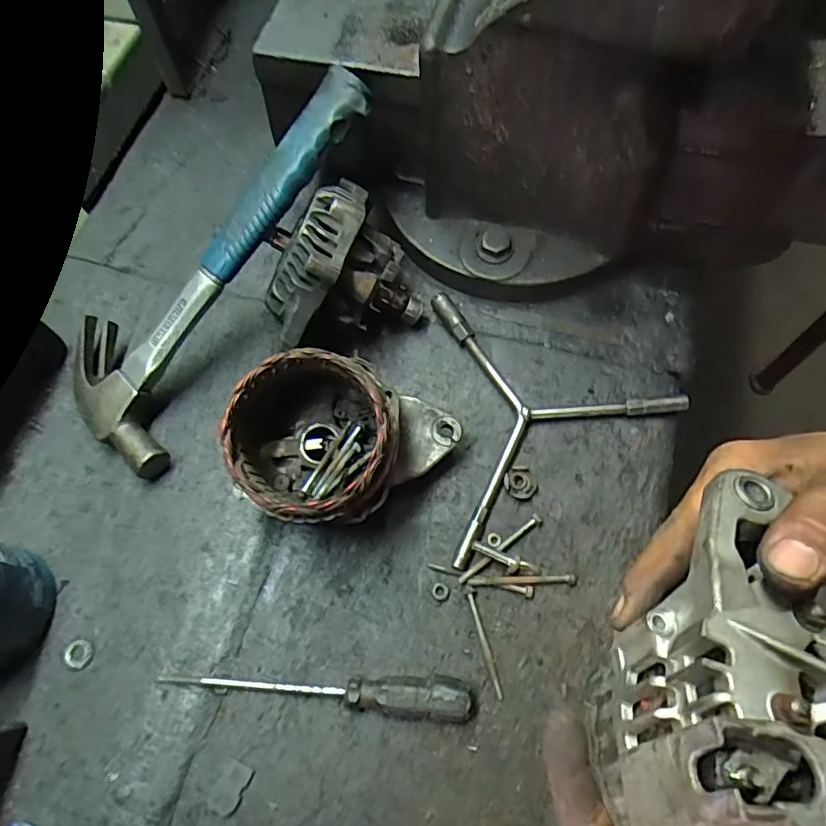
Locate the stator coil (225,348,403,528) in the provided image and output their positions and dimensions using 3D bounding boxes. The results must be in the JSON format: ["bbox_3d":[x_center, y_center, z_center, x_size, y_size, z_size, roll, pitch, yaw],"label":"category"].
[{"bbox_3d":[-0.065,0.020,0.370,0.108,0.061,0.105,-1,65,2],"label":"stator coil"}]

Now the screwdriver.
[{"bbox_3d":[-0.064,0.188,0.380,0.210,0.023,0.027,2,65,3],"label":"screwdriver"}]

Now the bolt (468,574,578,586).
[{"bbox_3d":[0.080,0.122,0.413,0.077,0.007,0.008,0,66,1],"label":"bolt"}]

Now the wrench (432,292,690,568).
[{"bbox_3d":[0.116,-0.007,0.457,0.196,0.019,0.228,-7,65,-1],"label":"wrench"}]

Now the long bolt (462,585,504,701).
[{"bbox_3d":[0.051,0.160,0.398,0.009,0.008,0.076,-16,67,-6],"label":"long bolt"}]

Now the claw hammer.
[{"bbox_3d":[-0.147,-0.113,0.439,0.133,0.041,0.333,44,101,18],"label":"claw hammer"}]

